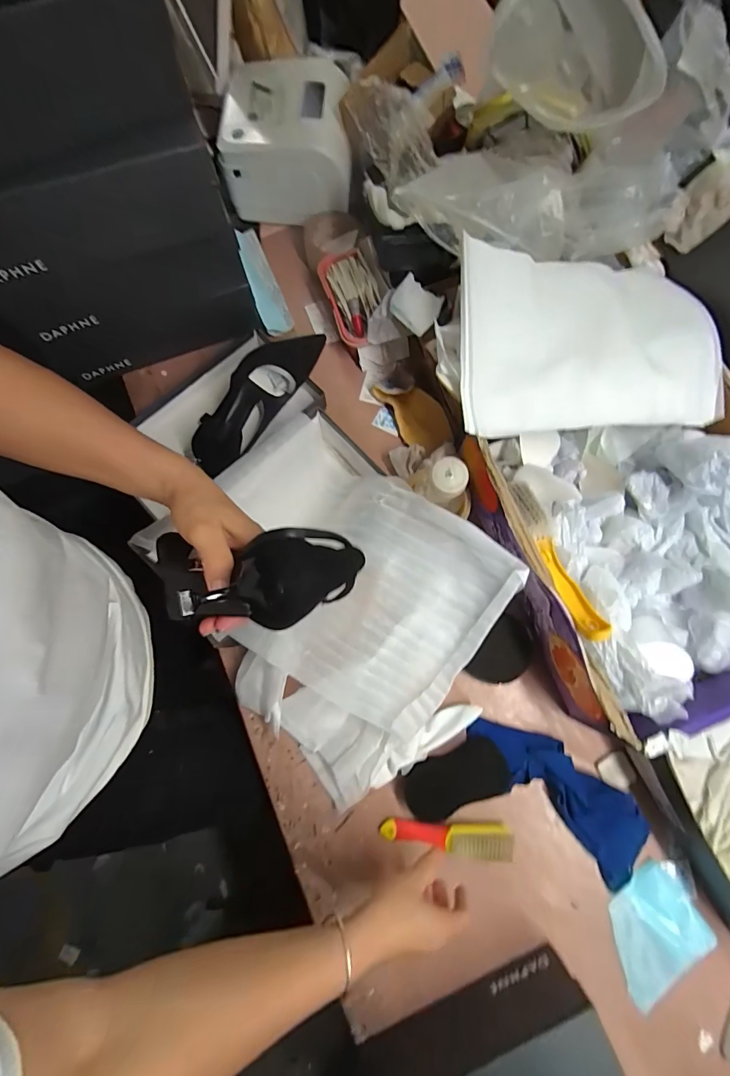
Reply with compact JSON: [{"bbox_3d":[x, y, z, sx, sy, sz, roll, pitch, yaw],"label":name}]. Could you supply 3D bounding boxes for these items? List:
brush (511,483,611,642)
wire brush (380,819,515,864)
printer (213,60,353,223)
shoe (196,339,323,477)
[{"bbox_3d":[0.215,0.017,0.488,0.028,0.041,0.219,-11,56,-2],"label":"brush"},{"bbox_3d":[0.100,0.369,0.520,0.155,0.020,0.036,2,78,1],"label":"wire brush"},{"bbox_3d":[-0.115,-0.613,0.662,0.183,0.125,0.155,2,78,1],"label":"printer"},{"bbox_3d":[-0.161,-0.198,0.615,0.063,0.083,0.238,41,81,8],"label":"shoe"}]

